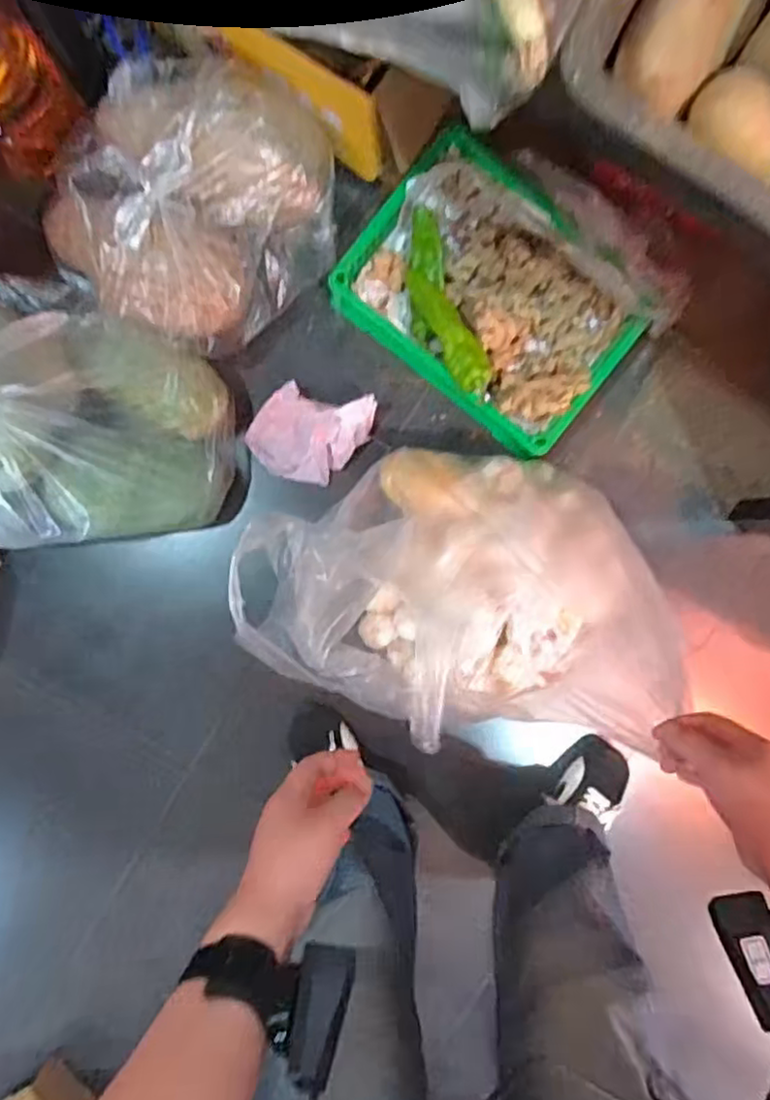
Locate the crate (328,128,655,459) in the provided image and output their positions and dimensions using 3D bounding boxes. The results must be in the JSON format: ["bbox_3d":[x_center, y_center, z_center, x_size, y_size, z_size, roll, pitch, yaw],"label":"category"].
[{"bbox_3d":[0.164,-0.374,0.989,0.405,0.108,0.300,39,92,-4],"label":"crate"}]

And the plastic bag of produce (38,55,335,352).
[{"bbox_3d":[-0.258,-0.468,0.914,0.339,0.155,0.347,24,93,-3],"label":"plastic bag of produce"}]

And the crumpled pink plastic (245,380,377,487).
[{"bbox_3d":[-0.114,-0.187,1.016,0.147,0.069,0.177,44,91,-4],"label":"crumpled pink plastic"}]

